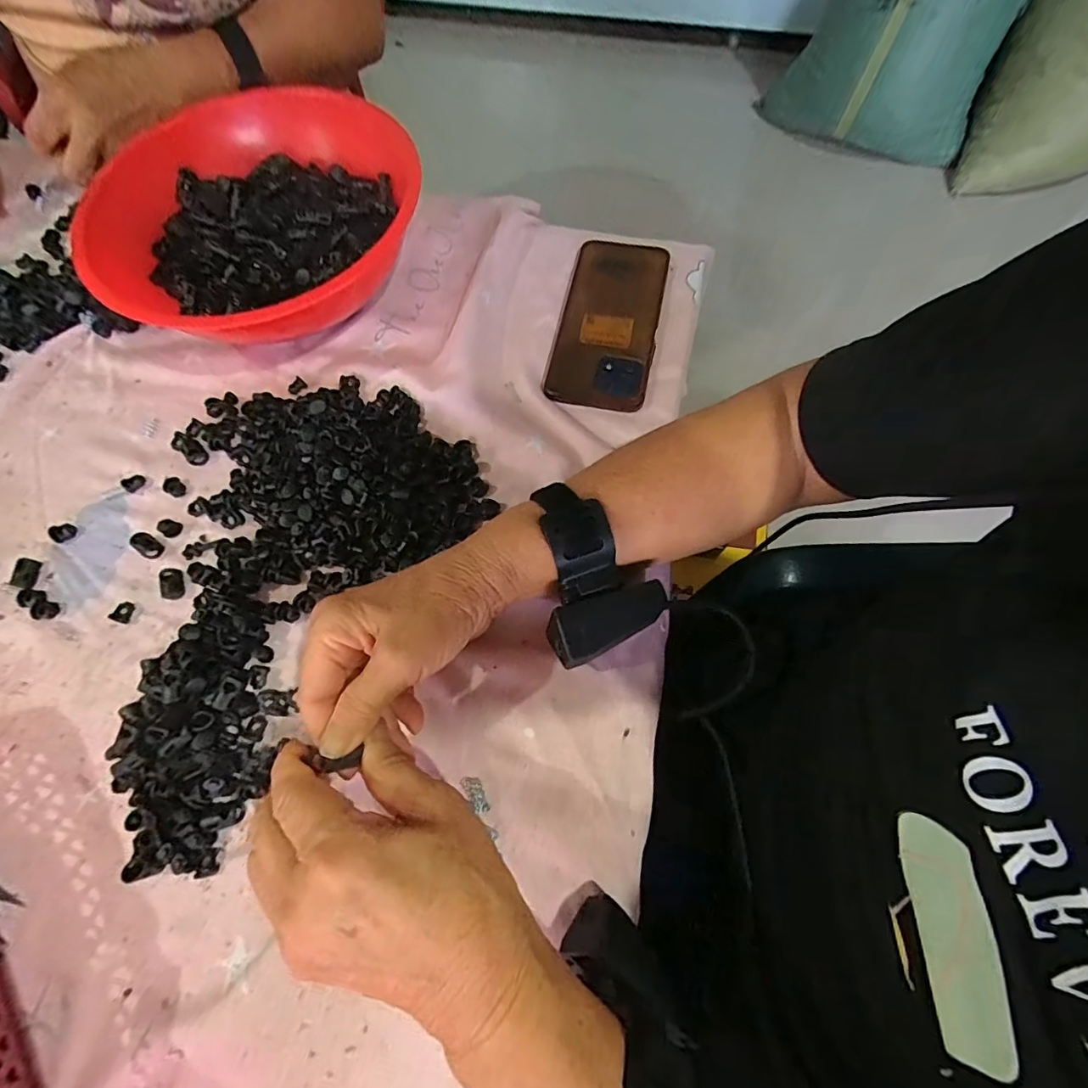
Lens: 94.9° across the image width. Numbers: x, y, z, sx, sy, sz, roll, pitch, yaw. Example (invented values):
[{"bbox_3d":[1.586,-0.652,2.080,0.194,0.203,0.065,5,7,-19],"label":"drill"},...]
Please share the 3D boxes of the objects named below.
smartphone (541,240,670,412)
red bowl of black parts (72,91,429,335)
[{"bbox_3d":[0.053,-0.182,0.398,0.077,0.008,0.162,11,70,7],"label":"smartphone"},{"bbox_3d":[-0.222,-0.240,0.398,0.198,0.079,0.213,-1,69,2],"label":"red bowl of black parts"}]

